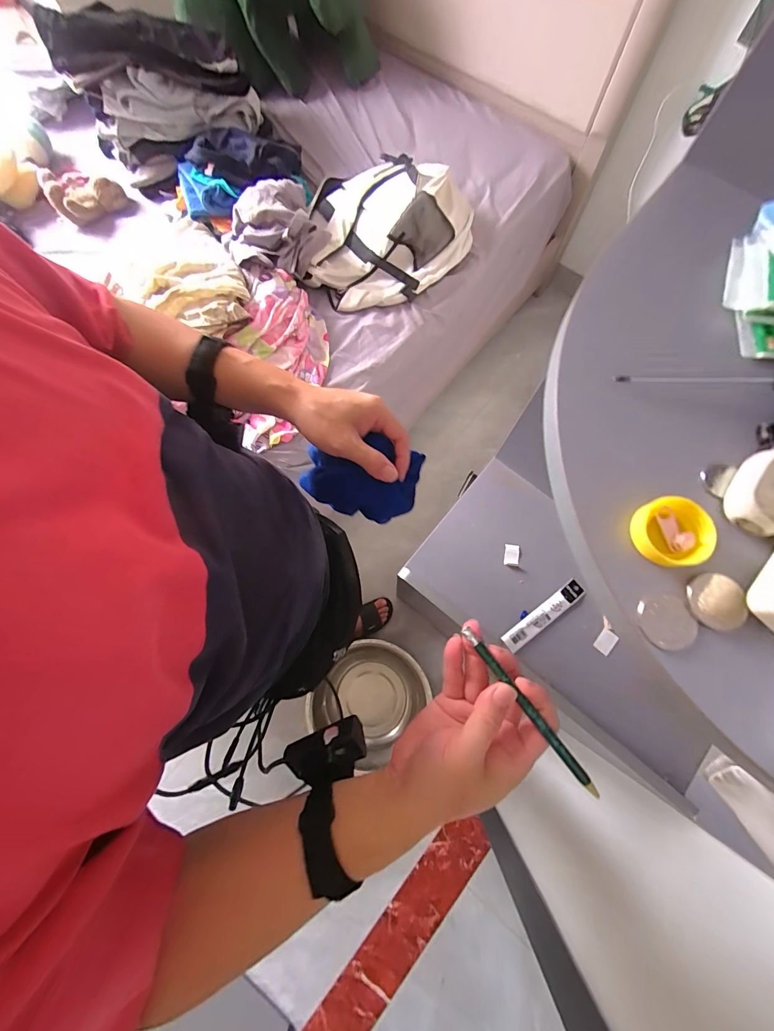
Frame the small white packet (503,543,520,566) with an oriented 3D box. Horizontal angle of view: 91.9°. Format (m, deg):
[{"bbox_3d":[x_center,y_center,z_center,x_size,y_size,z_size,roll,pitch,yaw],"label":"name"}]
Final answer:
[{"bbox_3d":[0.211,0.067,0.634,0.024,0.004,0.035,8,76,4],"label":"small white packet"}]

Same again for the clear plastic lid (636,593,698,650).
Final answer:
[{"bbox_3d":[0.124,0.047,0.167,0.022,0.004,0.023,0,76,2],"label":"clear plastic lid"}]

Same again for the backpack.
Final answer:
[{"bbox_3d":[0.005,-0.772,0.999,0.429,0.154,0.388,1,76,2],"label":"backpack"}]

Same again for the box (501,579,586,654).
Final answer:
[{"bbox_3d":[0.255,0.161,0.608,0.160,0.011,0.032,-36,78,-7],"label":"box"}]

